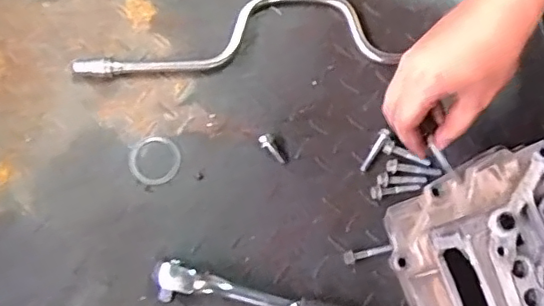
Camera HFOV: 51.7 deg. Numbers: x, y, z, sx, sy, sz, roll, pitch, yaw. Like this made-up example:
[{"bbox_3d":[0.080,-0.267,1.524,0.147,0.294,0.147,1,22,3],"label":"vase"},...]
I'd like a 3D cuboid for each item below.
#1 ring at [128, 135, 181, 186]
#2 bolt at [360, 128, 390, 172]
[{"bbox_3d":[-0.118,0.008,0.565,0.051,0.004,0.049,0,78,1],"label":"ring"},{"bbox_3d":[0.102,-0.004,0.561,0.009,0.011,0.048,33,81,7],"label":"bolt"}]

